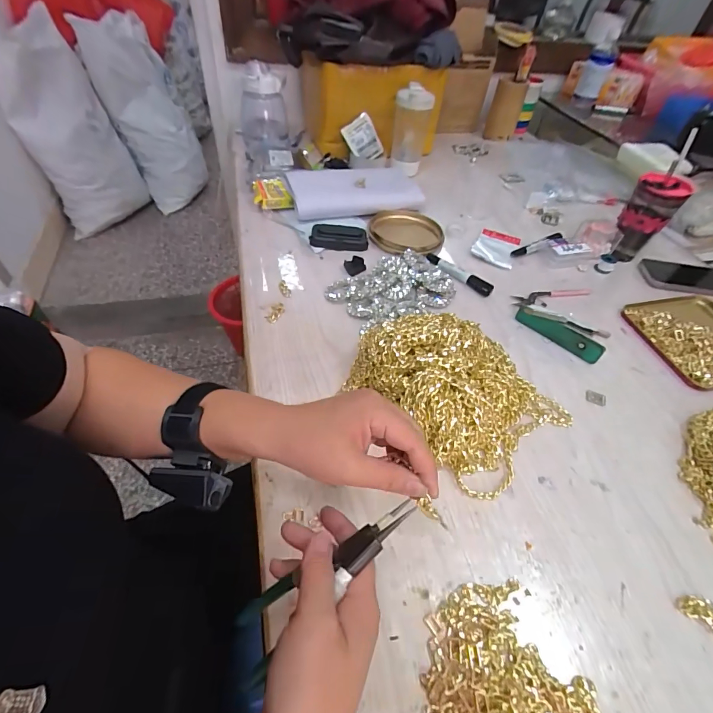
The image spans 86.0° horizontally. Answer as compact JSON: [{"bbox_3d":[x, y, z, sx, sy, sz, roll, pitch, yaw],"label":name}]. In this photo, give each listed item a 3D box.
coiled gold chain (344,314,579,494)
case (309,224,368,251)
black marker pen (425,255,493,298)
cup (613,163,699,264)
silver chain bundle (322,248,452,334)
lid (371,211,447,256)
[{"bbox_3d":[0.130,0.030,0.484,0.255,0.086,0.204,35,56,23],"label":"coiled gold chain"},{"bbox_3d":[-0.032,-0.223,0.720,0.106,0.028,0.045,5,50,0],"label":"case"},{"bbox_3d":[0.180,-0.149,0.683,0.135,0.020,0.023,36,56,24],"label":"black marker pen"},{"bbox_3d":[0.543,-0.262,0.722,0.078,0.146,0.081,-35,61,-30],"label":"cup"},{"bbox_3d":[0.056,-0.115,0.639,0.190,0.029,0.128,-21,55,-21],"label":"silver chain bundle"},{"bbox_3d":[0.100,-0.247,0.762,0.143,0.020,0.147,3,49,-3],"label":"lid"}]

